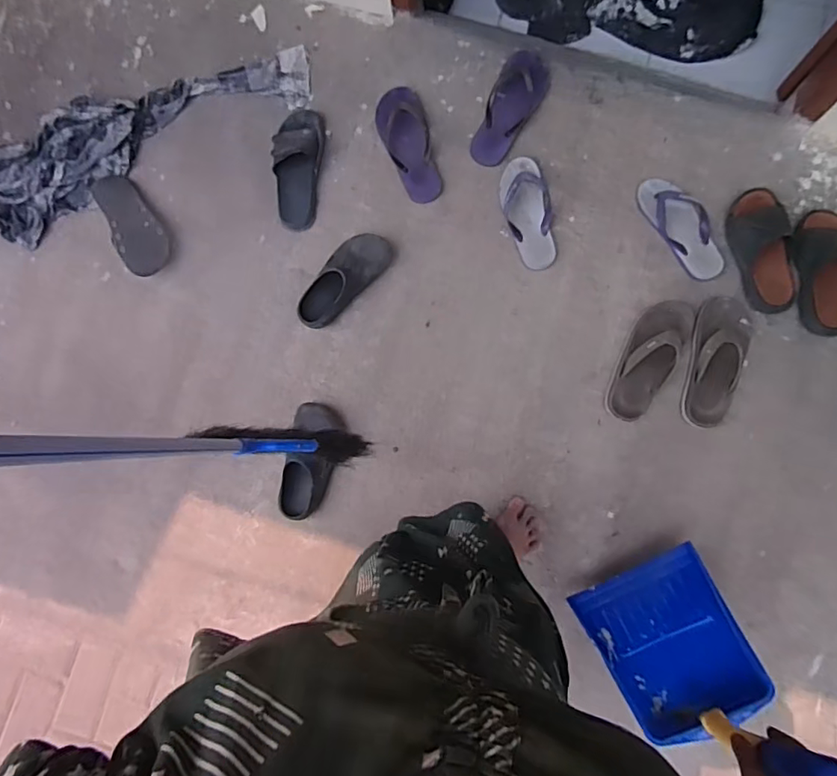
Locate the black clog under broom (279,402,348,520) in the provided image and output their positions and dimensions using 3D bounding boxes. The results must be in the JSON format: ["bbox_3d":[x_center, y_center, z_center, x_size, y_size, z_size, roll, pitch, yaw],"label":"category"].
[{"bbox_3d":[-0.236,0.159,1.160,0.103,0.064,0.250,13,88,4],"label":"black clog under broom"}]

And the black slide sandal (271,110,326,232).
[{"bbox_3d":[-0.276,-0.501,1.205,0.110,0.059,0.278,7,88,4],"label":"black slide sandal"}]

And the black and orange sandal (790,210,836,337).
[{"bbox_3d":[0.838,-0.240,1.097,0.119,0.055,0.259,-3,87,3],"label":"black and orange sandal"}]

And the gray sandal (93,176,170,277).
[{"bbox_3d":[-0.648,-0.375,1.200,0.108,0.052,0.252,-32,86,1],"label":"gray sandal"}]

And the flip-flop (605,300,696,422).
[{"bbox_3d":[0.493,-0.062,1.135,0.115,0.050,0.276,25,89,4],"label":"flip-flop"}]

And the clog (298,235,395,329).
[{"bbox_3d":[-0.163,-0.237,1.171,0.100,0.073,0.255,40,84,6],"label":"clog"}]

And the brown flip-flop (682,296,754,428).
[{"bbox_3d":[0.636,-0.052,1.127,0.120,0.044,0.270,10,88,4],"label":"brown flip-flop"}]

